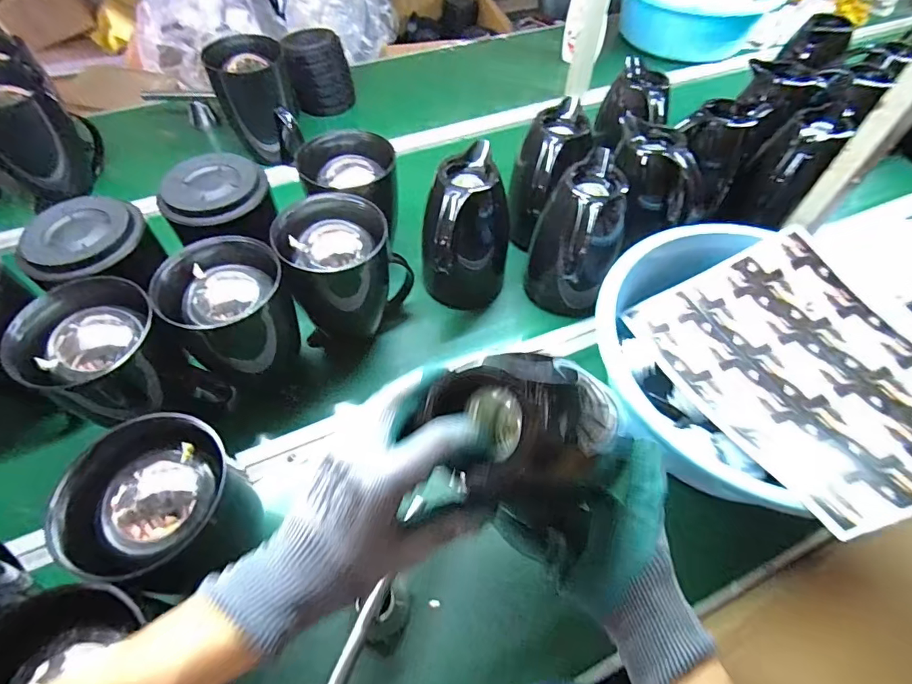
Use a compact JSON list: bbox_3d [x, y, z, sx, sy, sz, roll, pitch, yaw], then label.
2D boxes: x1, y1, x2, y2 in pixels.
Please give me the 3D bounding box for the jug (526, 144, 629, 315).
[{"bbox_3d":[0.165,-0.134,0.658,0.111,0.192,0.155,16,56,10],"label":"jug"}]

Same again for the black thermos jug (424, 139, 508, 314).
[{"bbox_3d":[0.021,-0.143,0.664,0.106,0.201,0.130,8,55,5],"label":"black thermos jug"}]

